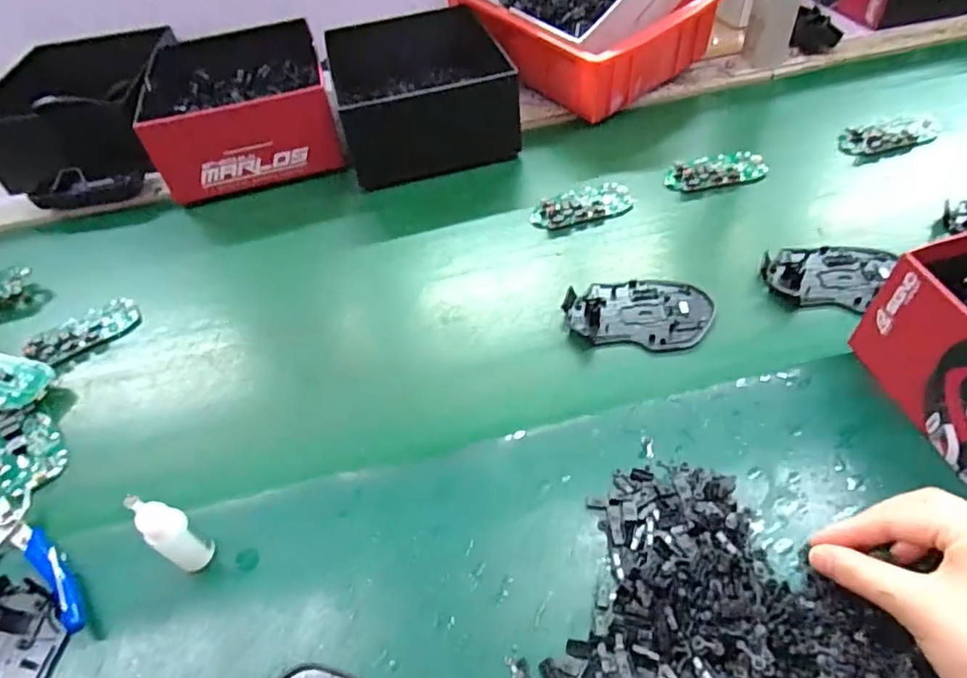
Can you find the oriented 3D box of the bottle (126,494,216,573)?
[{"bbox_3d":[-0.177,0.112,0.330,0.016,0.076,0.021,25,57,24],"label":"bottle"}]

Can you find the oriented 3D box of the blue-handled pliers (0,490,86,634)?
[{"bbox_3d":[-0.308,0.163,0.340,0.124,0.016,0.107,34,61,29],"label":"blue-handled pliers"}]

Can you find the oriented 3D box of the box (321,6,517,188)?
[{"bbox_3d":[-0.076,-0.291,0.671,0.183,0.086,0.239,-15,49,-5],"label":"box"}]

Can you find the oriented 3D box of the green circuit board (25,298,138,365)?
[{"bbox_3d":[-0.350,-0.009,0.505,0.045,0.016,0.086,34,61,29],"label":"green circuit board"}]

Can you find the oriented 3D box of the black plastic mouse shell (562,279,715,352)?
[{"bbox_3d":[0.124,-0.024,0.464,0.112,0.011,0.072,5,51,10],"label":"black plastic mouse shell"}]

